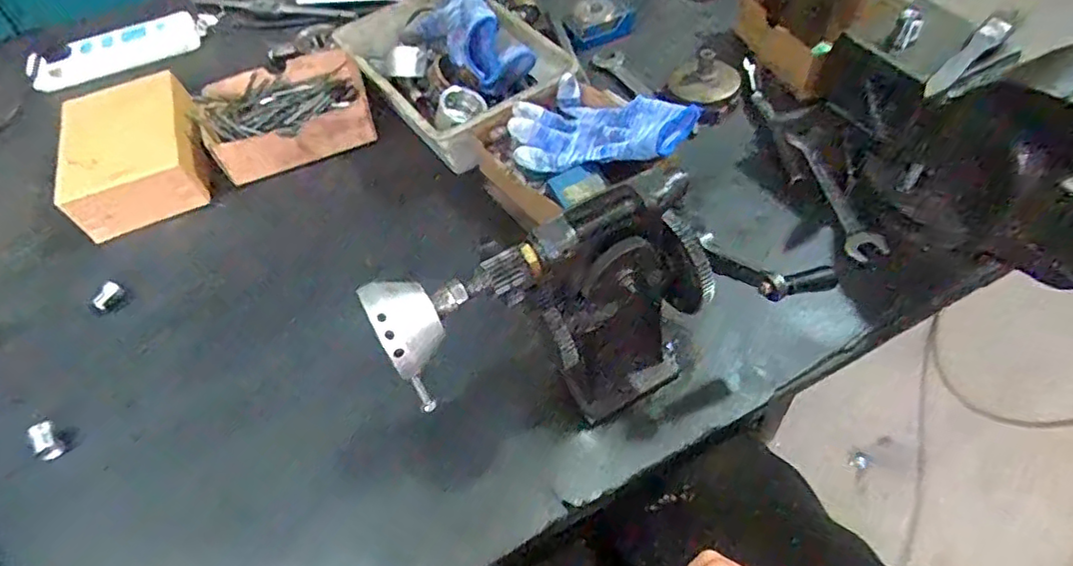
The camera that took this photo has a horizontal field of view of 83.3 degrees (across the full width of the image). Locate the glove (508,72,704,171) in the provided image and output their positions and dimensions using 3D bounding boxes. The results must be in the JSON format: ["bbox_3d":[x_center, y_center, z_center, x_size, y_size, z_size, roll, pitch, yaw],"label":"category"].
[{"bbox_3d":[0.062,-0.148,0.568,0.169,0.047,0.094,11,55,14],"label":"glove"}]

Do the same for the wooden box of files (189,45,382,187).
[{"bbox_3d":[-0.270,-0.186,0.656,0.166,0.039,0.138,-24,54,-12],"label":"wooden box of files"}]

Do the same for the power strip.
[{"bbox_3d":[-0.536,-0.305,0.788,0.230,0.035,0.049,-23,54,-11],"label":"power strip"}]

